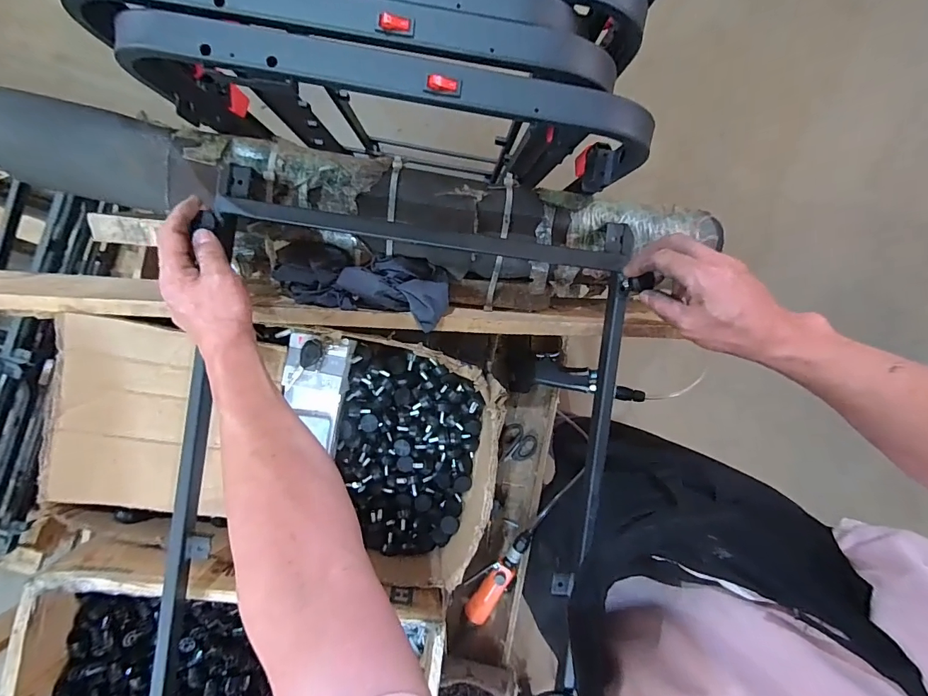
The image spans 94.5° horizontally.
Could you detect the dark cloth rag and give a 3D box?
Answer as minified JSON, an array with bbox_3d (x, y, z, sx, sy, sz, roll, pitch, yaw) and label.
[{"bbox_3d":[-0.132,-0.085,0.549,0.225,0.055,0.087,13,90,-5],"label":"dark cloth rag"}]

